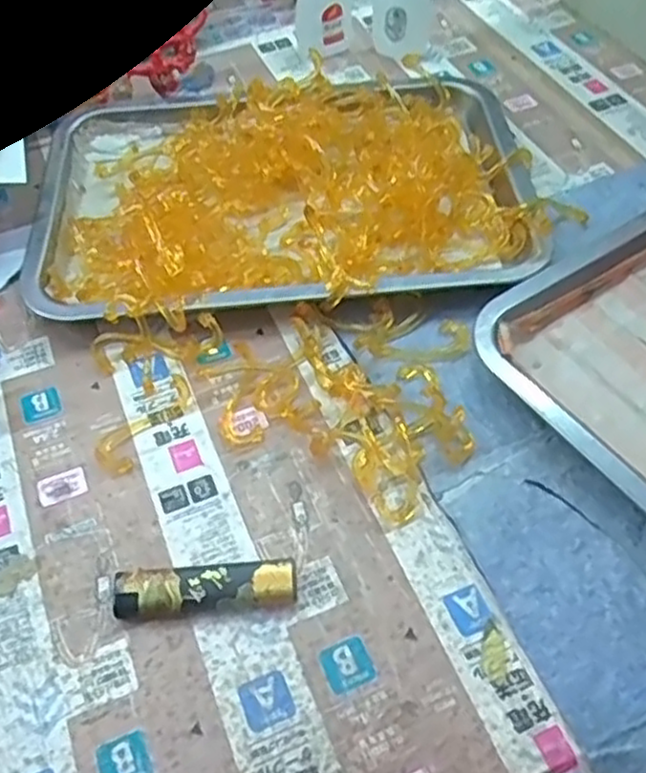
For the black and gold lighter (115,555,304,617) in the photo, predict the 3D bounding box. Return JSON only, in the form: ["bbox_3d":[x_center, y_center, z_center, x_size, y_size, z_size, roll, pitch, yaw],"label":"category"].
[{"bbox_3d":[-0.051,0.090,0.328,0.080,0.013,0.021,-4,53,0],"label":"black and gold lighter"}]

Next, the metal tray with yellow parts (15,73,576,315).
[{"bbox_3d":[-0.022,-0.132,0.481,0.317,0.039,0.214,-7,53,-2],"label":"metal tray with yellow parts"}]

